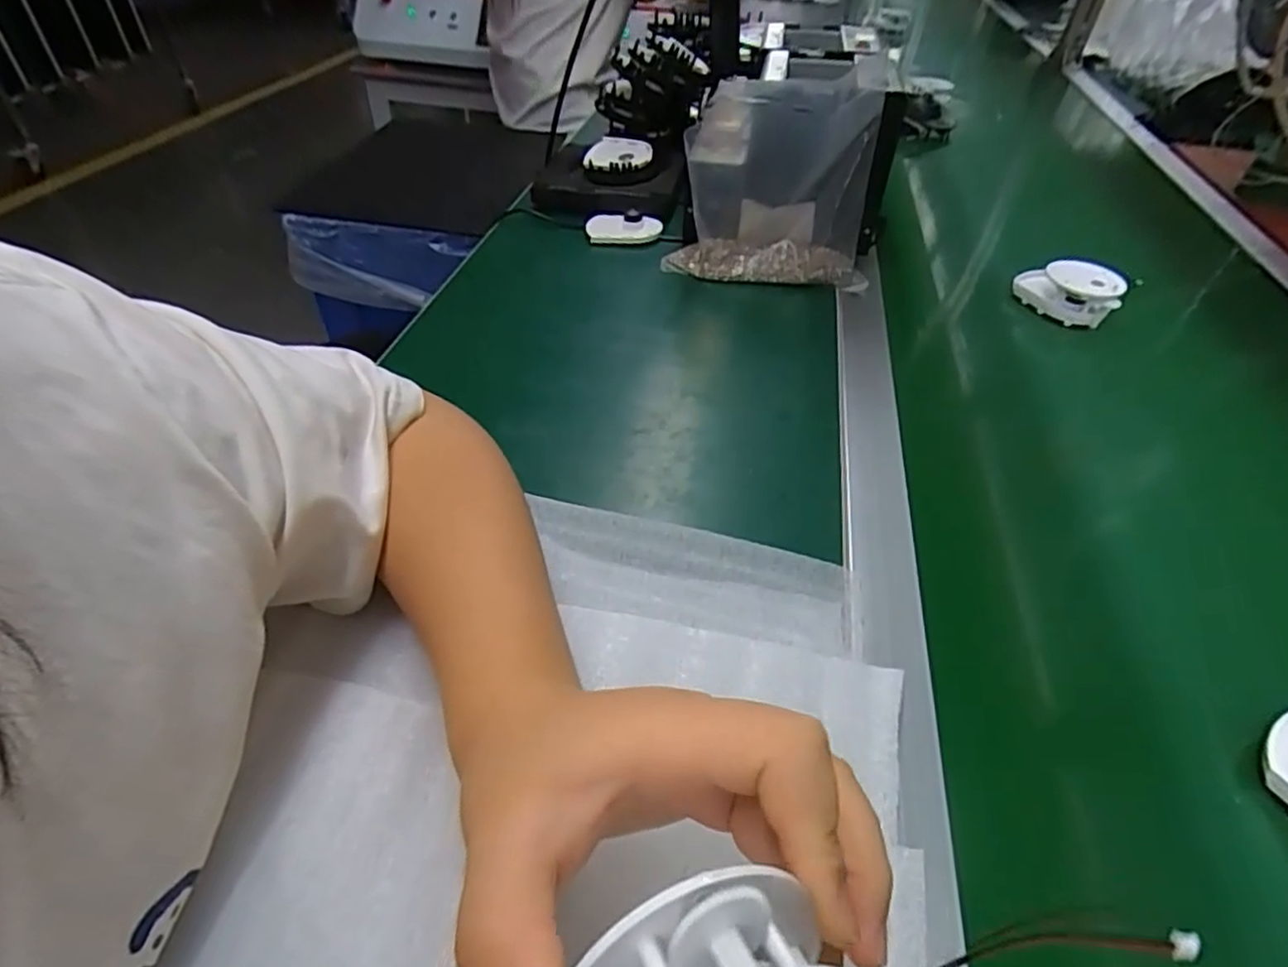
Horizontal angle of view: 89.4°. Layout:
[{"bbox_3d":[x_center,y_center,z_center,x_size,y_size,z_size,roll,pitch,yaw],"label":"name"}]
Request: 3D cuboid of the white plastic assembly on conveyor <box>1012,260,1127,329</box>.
[{"bbox_3d":[0.382,-0.175,0.590,0.084,0.040,0.049,30,50,22],"label":"white plastic assembly on conveyor"}]

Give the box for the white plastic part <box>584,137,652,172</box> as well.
[{"bbox_3d":[-0.030,-0.376,0.747,0.073,0.011,0.062,19,62,19],"label":"white plastic part"}]

